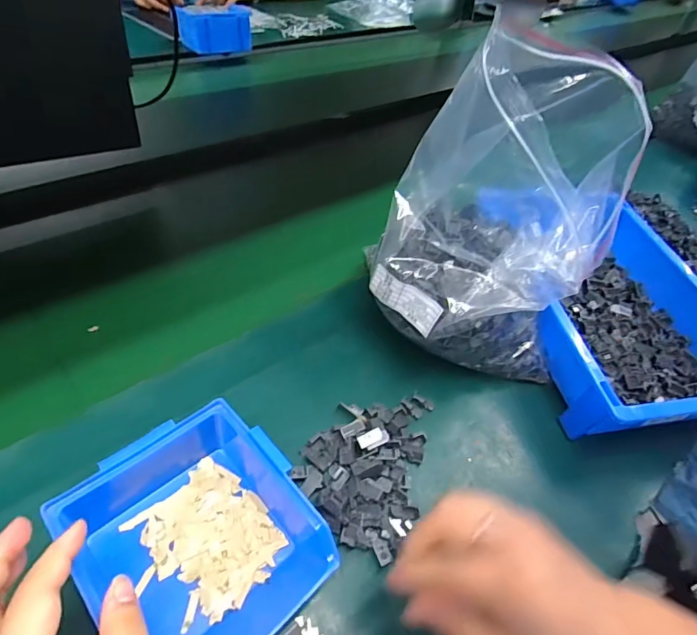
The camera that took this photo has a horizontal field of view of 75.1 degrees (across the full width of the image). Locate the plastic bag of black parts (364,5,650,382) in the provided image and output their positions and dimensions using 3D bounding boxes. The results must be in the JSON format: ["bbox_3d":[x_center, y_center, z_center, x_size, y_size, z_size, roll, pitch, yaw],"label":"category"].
[{"bbox_3d":[0.140,-0.073,0.405,0.189,0.245,0.195,31,50,13],"label":"plastic bag of black parts"}]

